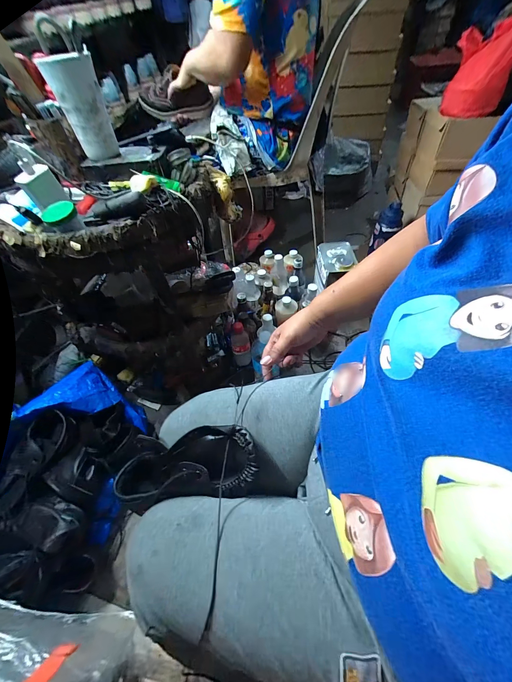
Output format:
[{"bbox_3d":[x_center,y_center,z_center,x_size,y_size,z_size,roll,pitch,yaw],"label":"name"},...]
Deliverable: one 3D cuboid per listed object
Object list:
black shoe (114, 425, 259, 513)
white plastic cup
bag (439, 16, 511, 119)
[{"bbox_3d":[-0.100,0.168,0.355,0.222,0.064,0.068,-26,47,24],"label":"black shoe"},{"bbox_3d":[-0.296,-0.399,0.474,0.074,0.134,0.061,-24,53,-13],"label":"white plastic cup"},{"bbox_3d":[0.606,-0.734,0.739,0.133,0.172,0.120,12,54,15],"label":"bag"}]

